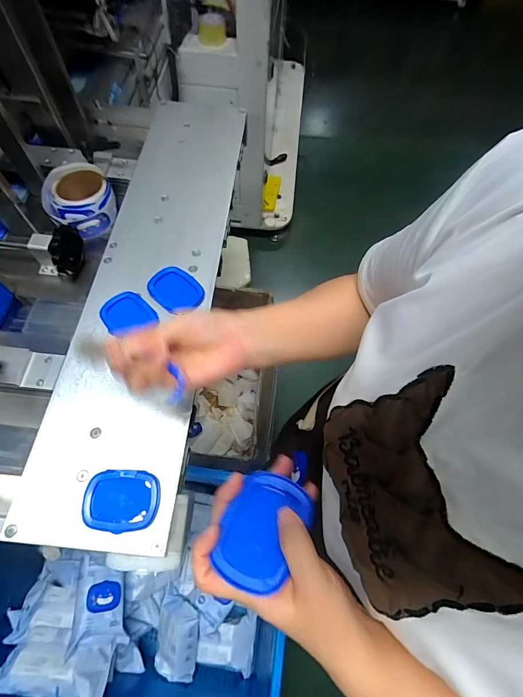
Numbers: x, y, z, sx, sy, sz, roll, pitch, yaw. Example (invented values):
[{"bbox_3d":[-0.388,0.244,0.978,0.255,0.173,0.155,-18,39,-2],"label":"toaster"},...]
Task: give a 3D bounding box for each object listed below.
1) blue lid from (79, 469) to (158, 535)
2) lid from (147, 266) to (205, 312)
[{"bbox_3d":[-0.158,0.171,0.394,0.078,0.012,0.062,2,65,-2],"label":"blue lid"},{"bbox_3d":[-0.127,-0.088,0.515,0.066,0.005,0.080,-37,71,-18],"label":"lid"}]

